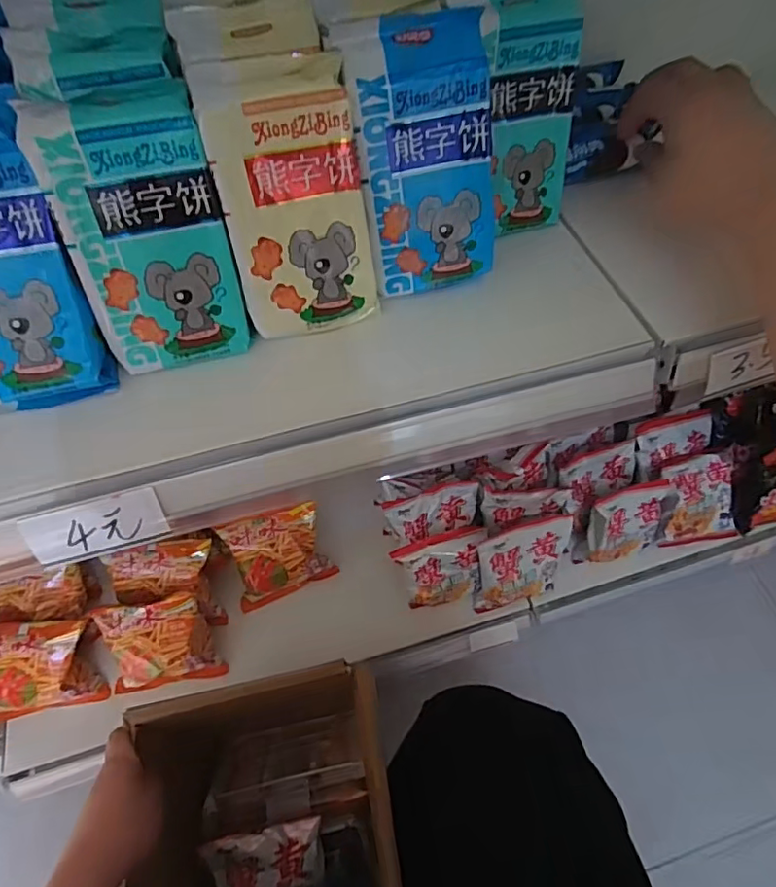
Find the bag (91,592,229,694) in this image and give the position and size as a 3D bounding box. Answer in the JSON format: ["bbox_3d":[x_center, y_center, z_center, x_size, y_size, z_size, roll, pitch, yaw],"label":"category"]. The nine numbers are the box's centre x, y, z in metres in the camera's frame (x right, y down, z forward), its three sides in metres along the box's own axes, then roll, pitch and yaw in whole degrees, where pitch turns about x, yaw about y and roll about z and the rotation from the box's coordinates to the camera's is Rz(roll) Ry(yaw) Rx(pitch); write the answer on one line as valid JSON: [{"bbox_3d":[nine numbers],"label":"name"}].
[{"bbox_3d":[-0.296,0.254,0.712,0.134,0.134,0.050,-12,22,-1],"label":"bag"}]

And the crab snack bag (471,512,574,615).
[{"bbox_3d":[0.183,0.164,0.758,0.134,0.131,0.045,-14,22,-11],"label":"crab snack bag"}]

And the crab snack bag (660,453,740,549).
[{"bbox_3d":[0.452,0.087,0.811,0.119,0.140,0.030,-15,15,-9],"label":"crab snack bag"}]

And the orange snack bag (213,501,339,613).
[{"bbox_3d":[-0.155,0.158,0.771,0.140,0.138,0.052,-12,25,2],"label":"orange snack bag"}]

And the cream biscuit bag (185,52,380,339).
[{"bbox_3d":[-0.061,-0.151,0.353,0.085,0.153,0.050,-15,34,-9],"label":"cream biscuit bag"}]

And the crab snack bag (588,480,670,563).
[{"bbox_3d":[0.339,0.109,0.784,0.119,0.109,0.035,-20,26,-14],"label":"crab snack bag"}]

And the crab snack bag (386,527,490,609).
[{"bbox_3d":[0.077,0.167,0.747,0.127,0.120,0.042,-18,34,5],"label":"crab snack bag"}]

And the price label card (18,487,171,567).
[{"bbox_3d":[-0.174,0.050,0.332,0.076,0.035,0.005,-16,29,-6],"label":"price label card"}]

